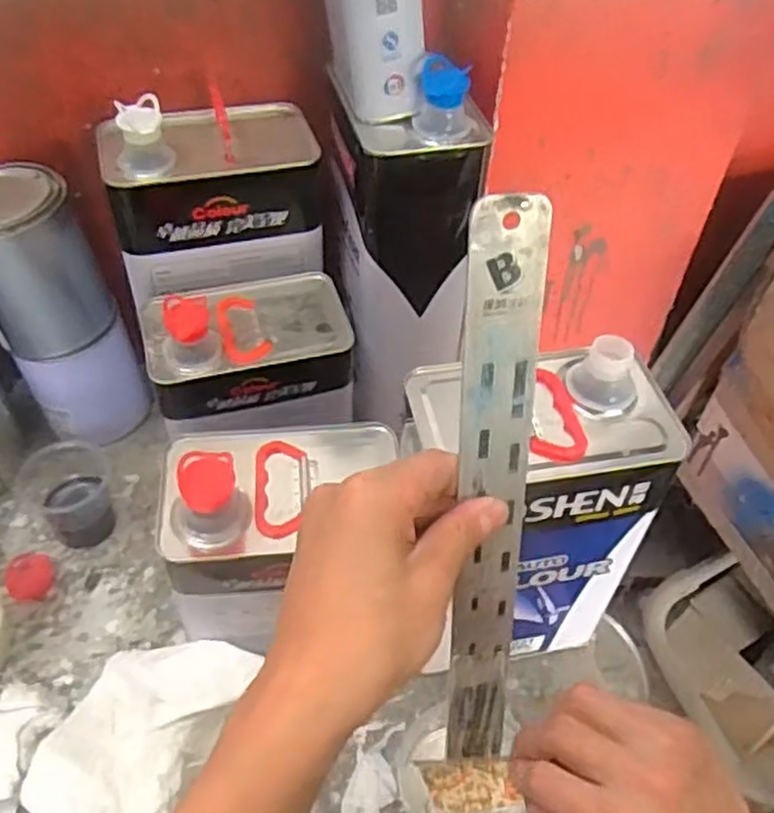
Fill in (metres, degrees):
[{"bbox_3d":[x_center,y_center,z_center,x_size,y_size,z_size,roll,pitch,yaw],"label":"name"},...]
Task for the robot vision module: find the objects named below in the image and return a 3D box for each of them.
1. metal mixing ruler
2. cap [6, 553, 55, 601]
[{"bbox_3d":[0.048,0.057,0.351,0.032,0.304,0.004,-4,28,-6],"label":"metal mixing ruler"},{"bbox_3d":[-0.314,0.149,0.664,0.035,0.018,0.043,-6,50,-9],"label":"cap"}]

